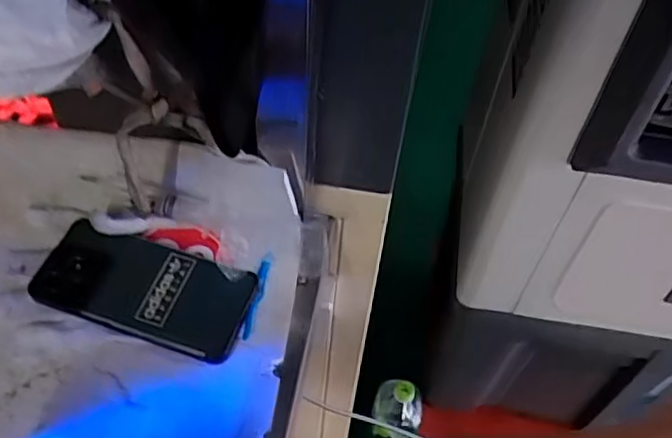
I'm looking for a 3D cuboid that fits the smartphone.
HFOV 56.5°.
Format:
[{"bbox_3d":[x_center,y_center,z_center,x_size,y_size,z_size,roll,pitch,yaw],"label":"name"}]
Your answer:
[{"bbox_3d":[-0.149,0.053,0.488,0.161,0.015,0.074,16,52,8],"label":"smartphone"}]

